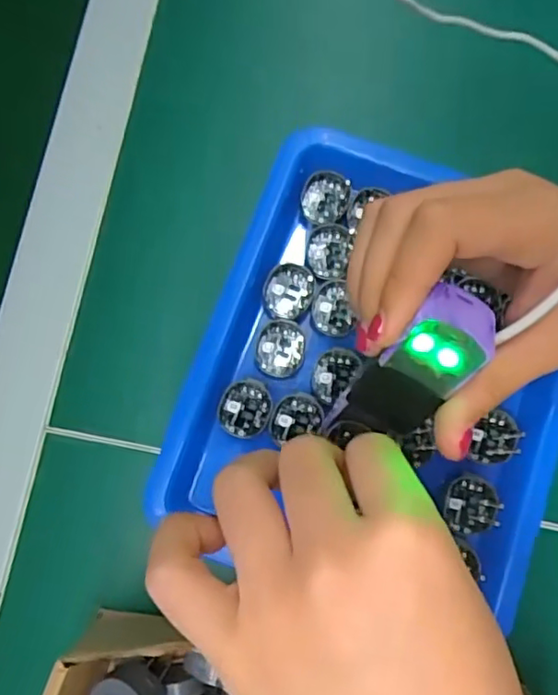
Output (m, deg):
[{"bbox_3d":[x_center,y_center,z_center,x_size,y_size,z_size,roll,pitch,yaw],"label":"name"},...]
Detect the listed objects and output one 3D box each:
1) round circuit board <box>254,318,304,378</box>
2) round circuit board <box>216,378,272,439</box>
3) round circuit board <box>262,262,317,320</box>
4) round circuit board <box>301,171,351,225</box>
[{"bbox_3d":[0.000,0.001,0.301,0.024,0.004,0.028,6,81,1],"label":"round circuit board"},{"bbox_3d":[-0.017,0.030,0.295,0.025,0.004,0.028,10,82,5],"label":"round circuit board"},{"bbox_3d":[0.005,-0.028,0.306,0.026,0.004,0.028,0,82,-3],"label":"round circuit board"},{"bbox_3d":[0.025,-0.078,0.314,0.025,0.007,0.026,0,78,0],"label":"round circuit board"}]

